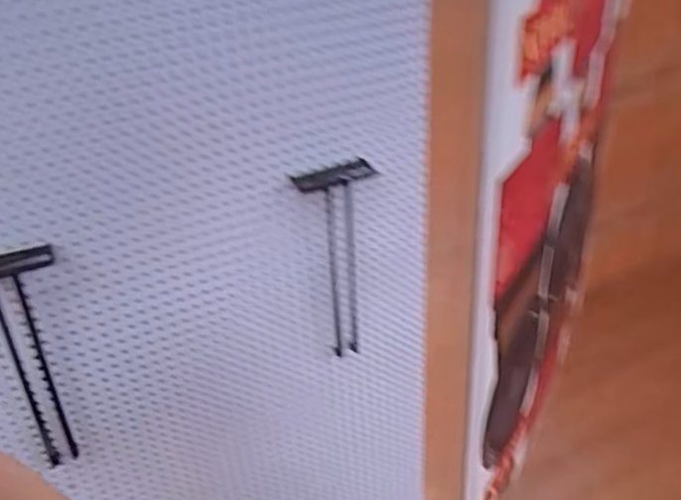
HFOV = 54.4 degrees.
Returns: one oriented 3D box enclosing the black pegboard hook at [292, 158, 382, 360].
[{"bbox_3d":[-0.006,0.023,0.909,0.106,0.299,0.026,-19,36,-22],"label":"black pegboard hook"}]

